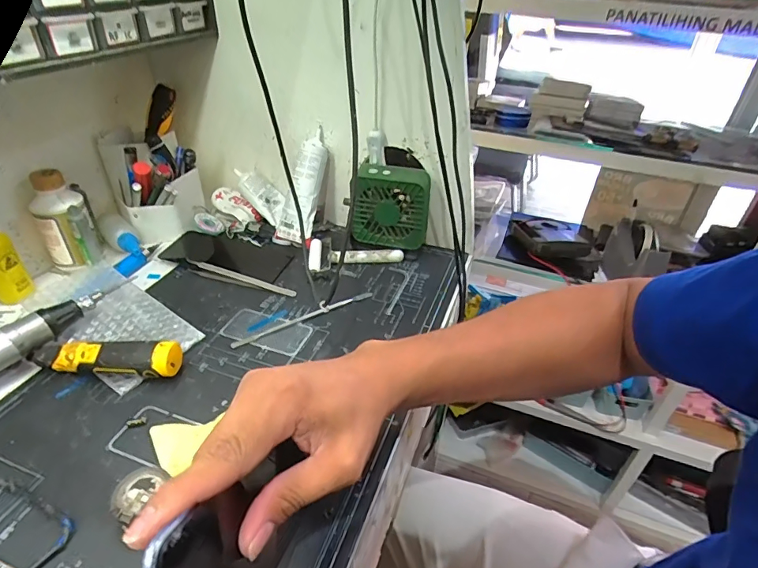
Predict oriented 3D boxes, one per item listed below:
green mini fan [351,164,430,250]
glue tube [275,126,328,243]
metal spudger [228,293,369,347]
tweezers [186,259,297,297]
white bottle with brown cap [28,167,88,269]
[{"bbox_3d":[0.015,-0.090,0.574,0.099,0.112,0.040,10,37,10],"label":"green mini fan"},{"bbox_3d":[-0.097,-0.127,0.586,0.047,0.143,0.032,23,12,25],"label":"glue tube"},{"bbox_3d":[-0.078,0.035,0.492,0.166,0.007,0.011,-21,43,-30],"label":"metal spudger"},{"bbox_3d":[-0.166,-0.009,0.537,0.142,0.013,0.016,12,37,12],"label":"tweezers"},{"bbox_3d":[-0.365,-0.076,0.529,0.052,0.111,0.046,8,36,7],"label":"white bottle with brown cap"}]

